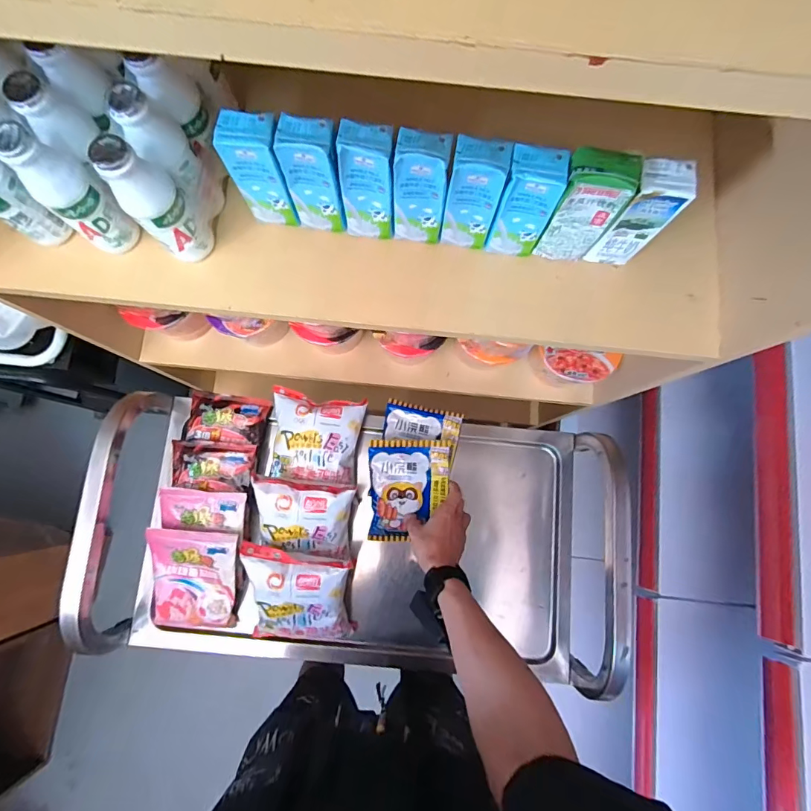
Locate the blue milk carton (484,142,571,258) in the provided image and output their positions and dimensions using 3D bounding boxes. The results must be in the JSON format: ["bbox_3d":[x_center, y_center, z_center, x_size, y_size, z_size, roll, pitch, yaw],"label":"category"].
[{"bbox_3d":[0.118,-0.197,0.427,0.052,0.114,0.035,10,80,1],"label":"blue milk carton"}]

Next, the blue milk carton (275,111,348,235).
[{"bbox_3d":[-0.088,-0.225,0.429,0.052,0.113,0.033,5,80,0],"label":"blue milk carton"}]

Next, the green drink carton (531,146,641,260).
[{"bbox_3d":[0.173,-0.192,0.423,0.060,0.126,0.035,6,80,0],"label":"green drink carton"}]

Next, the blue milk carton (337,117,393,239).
[{"bbox_3d":[-0.036,-0.218,0.428,0.049,0.117,0.037,9,80,1],"label":"blue milk carton"}]

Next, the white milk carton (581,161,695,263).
[{"bbox_3d":[0.229,-0.188,0.429,0.048,0.116,0.034,7,80,0],"label":"white milk carton"}]

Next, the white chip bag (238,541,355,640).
[{"bbox_3d":[-0.153,0.283,0.625,0.156,0.055,0.173,2,111,-2],"label":"white chip bag"}]

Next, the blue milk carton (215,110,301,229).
[{"bbox_3d":[-0.142,-0.229,0.425,0.051,0.115,0.031,0,80,-1],"label":"blue milk carton"}]

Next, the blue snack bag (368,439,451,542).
[{"bbox_3d":[0.006,0.138,0.697,0.124,0.030,0.165,1,92,-3],"label":"blue snack bag"}]

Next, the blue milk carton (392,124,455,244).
[{"bbox_3d":[0.015,-0.212,0.427,0.049,0.113,0.040,9,80,0],"label":"blue milk carton"}]

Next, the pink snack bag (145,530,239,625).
[{"bbox_3d":[-0.323,0.264,0.668,0.134,0.040,0.159,3,101,4],"label":"pink snack bag"}]

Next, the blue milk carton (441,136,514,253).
[{"bbox_3d":[0.067,-0.205,0.426,0.049,0.114,0.035,11,80,1],"label":"blue milk carton"}]

